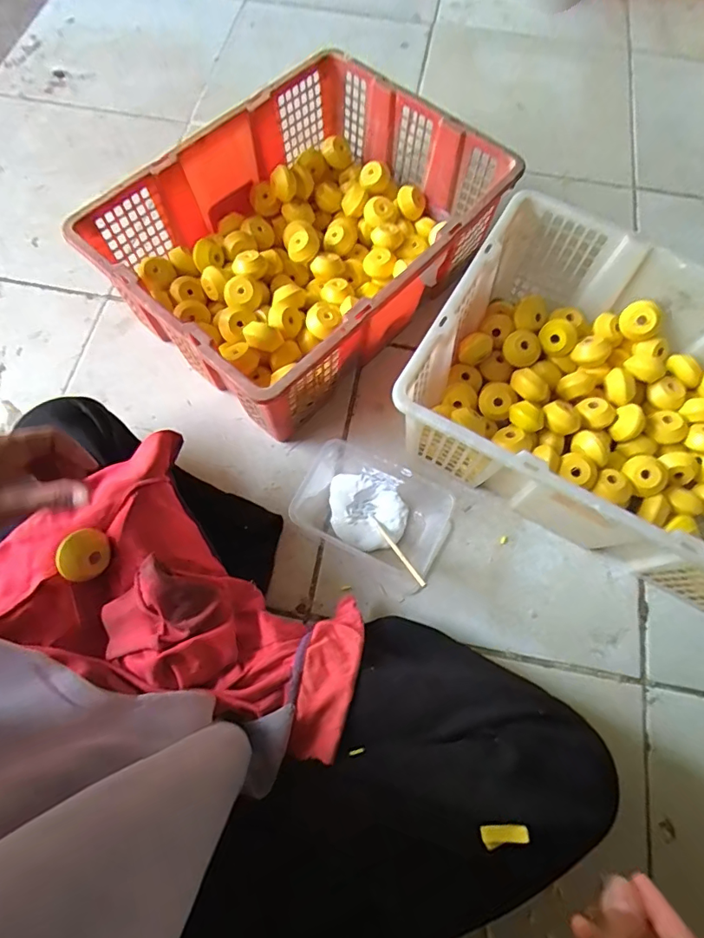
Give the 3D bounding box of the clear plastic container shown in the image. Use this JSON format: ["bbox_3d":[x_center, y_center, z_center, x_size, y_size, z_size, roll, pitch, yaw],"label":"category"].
[{"bbox_3d":[0.025,0.049,0.595,0.191,0.077,0.126,29,71,10],"label":"clear plastic container"}]

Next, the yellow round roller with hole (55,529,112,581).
[{"bbox_3d":[-0.248,0.081,0.454,0.045,0.015,0.046,-10,106,-38],"label":"yellow round roller with hole"}]

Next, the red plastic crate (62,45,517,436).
[{"bbox_3d":[-0.058,-0.301,0.675,0.352,0.174,0.480,37,72,13],"label":"red plastic crate"}]

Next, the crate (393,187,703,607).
[{"bbox_3d":[0.324,-0.069,0.597,0.462,0.170,0.342,29,71,10],"label":"crate"}]

